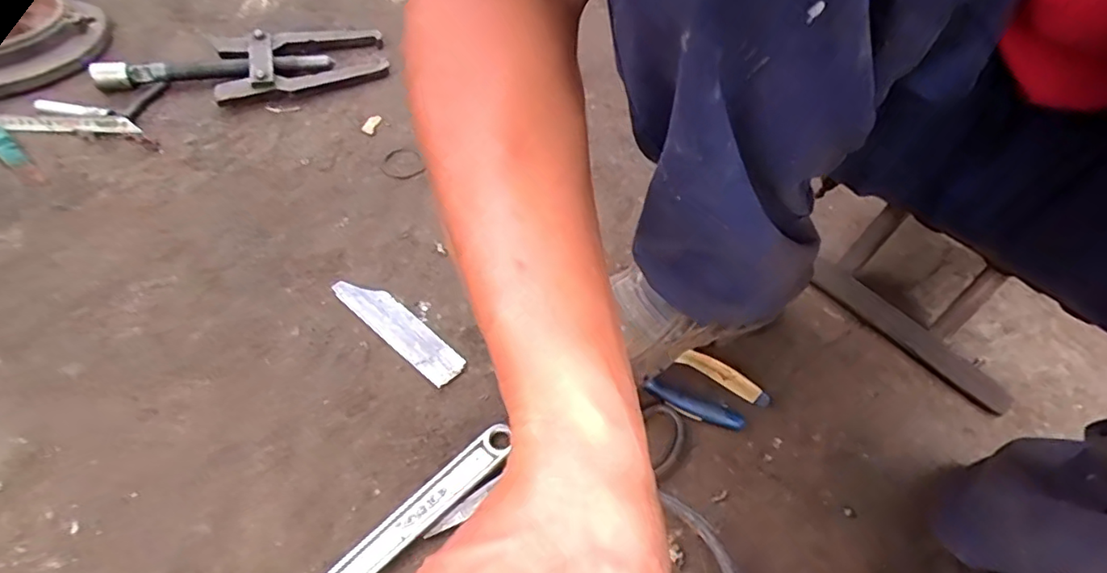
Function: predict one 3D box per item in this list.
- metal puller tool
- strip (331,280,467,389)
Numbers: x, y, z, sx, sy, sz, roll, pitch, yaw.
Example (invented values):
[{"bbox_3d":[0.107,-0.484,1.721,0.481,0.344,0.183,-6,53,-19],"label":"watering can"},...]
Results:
[{"bbox_3d":[-0.397,-0.285,0.754,0.343,0.038,0.131,-8,52,-13],"label":"metal puller tool"},{"bbox_3d":[-0.146,0.036,0.548,0.150,0.005,0.037,36,55,22],"label":"strip"}]

